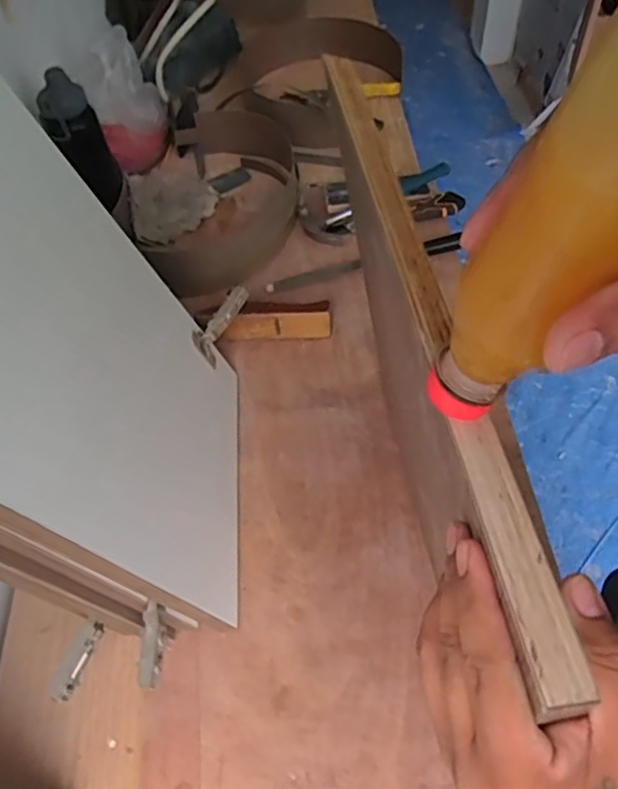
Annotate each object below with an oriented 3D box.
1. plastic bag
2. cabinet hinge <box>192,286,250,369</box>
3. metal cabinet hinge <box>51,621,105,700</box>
[{"bbox_3d":[-0.328,-0.522,1.102,0.149,0.208,0.144,-28,58,-13],"label":"plastic bag"},{"bbox_3d":[-0.111,-0.092,0.782,0.025,0.045,0.105,24,74,20],"label":"cabinet hinge"},{"bbox_3d":[-0.217,0.248,0.579,0.021,0.012,0.069,16,59,15],"label":"metal cabinet hinge"}]

